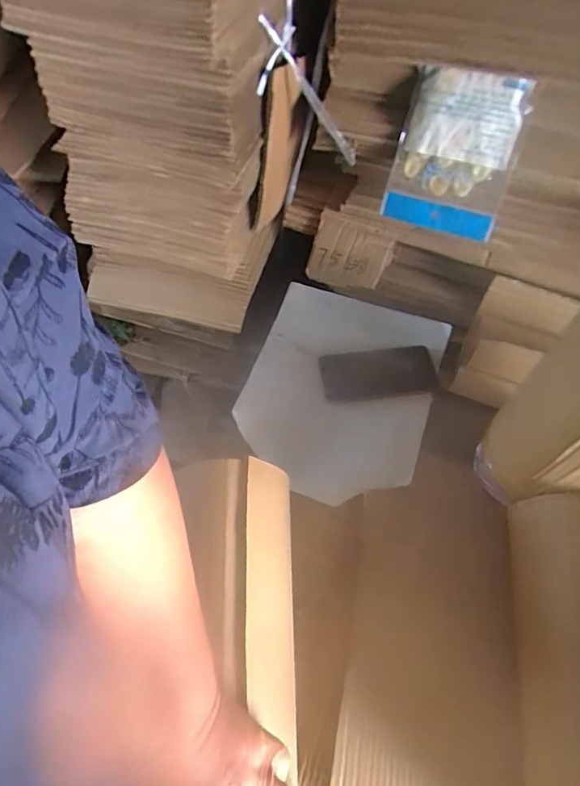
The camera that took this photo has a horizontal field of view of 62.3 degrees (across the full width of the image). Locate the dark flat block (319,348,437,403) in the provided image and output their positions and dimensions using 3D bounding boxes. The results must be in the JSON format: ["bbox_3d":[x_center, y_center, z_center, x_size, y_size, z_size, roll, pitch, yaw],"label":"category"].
[{"bbox_3d":[0.130,-0.028,0.705,0.165,0.009,0.080,-1,63,3],"label":"dark flat block"}]

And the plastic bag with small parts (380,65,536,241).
[{"bbox_3d":[0.193,-0.283,0.574,0.136,0.171,0.029,19,44,14],"label":"plastic bag with small parts"}]

